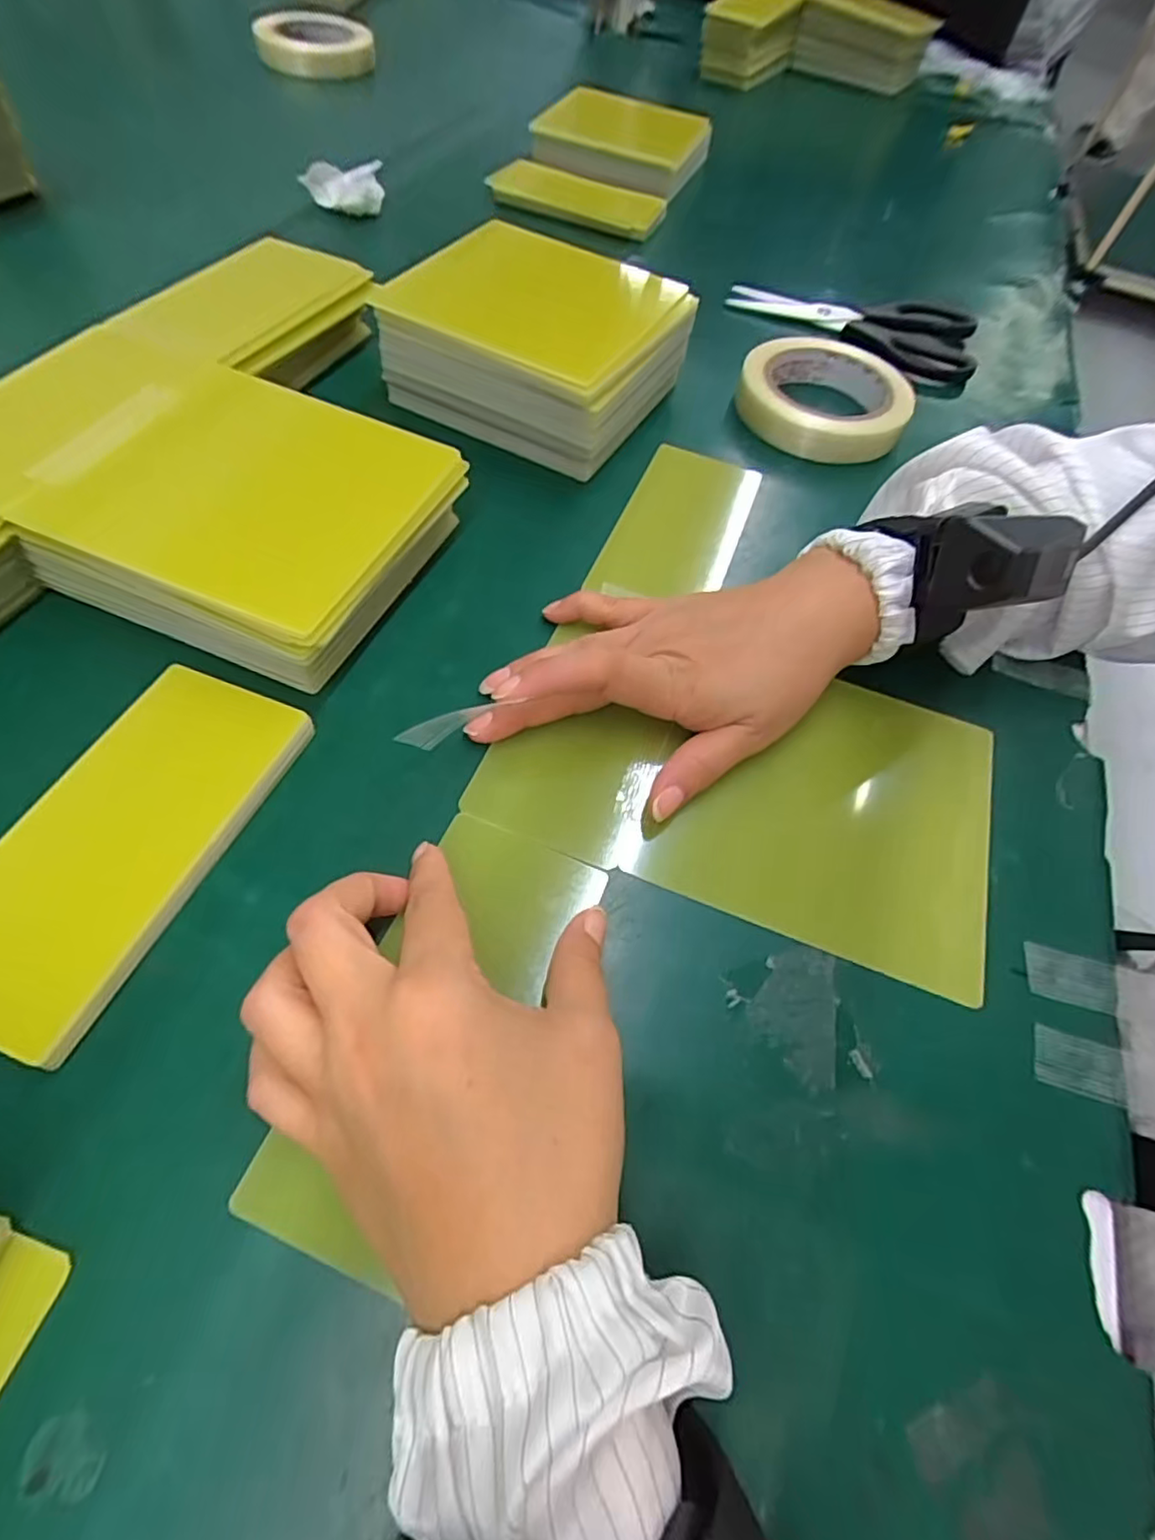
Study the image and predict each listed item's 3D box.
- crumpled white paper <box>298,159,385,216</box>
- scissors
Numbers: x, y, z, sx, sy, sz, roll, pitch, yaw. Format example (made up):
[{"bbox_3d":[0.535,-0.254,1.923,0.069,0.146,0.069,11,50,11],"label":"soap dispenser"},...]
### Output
[{"bbox_3d":[-0.189,-0.476,0.514,0.064,0.030,0.037,12,59,0],"label":"crumpled white paper"},{"bbox_3d":[0.227,-0.364,0.505,0.189,0.017,0.107,30,61,10],"label":"scissors"}]

